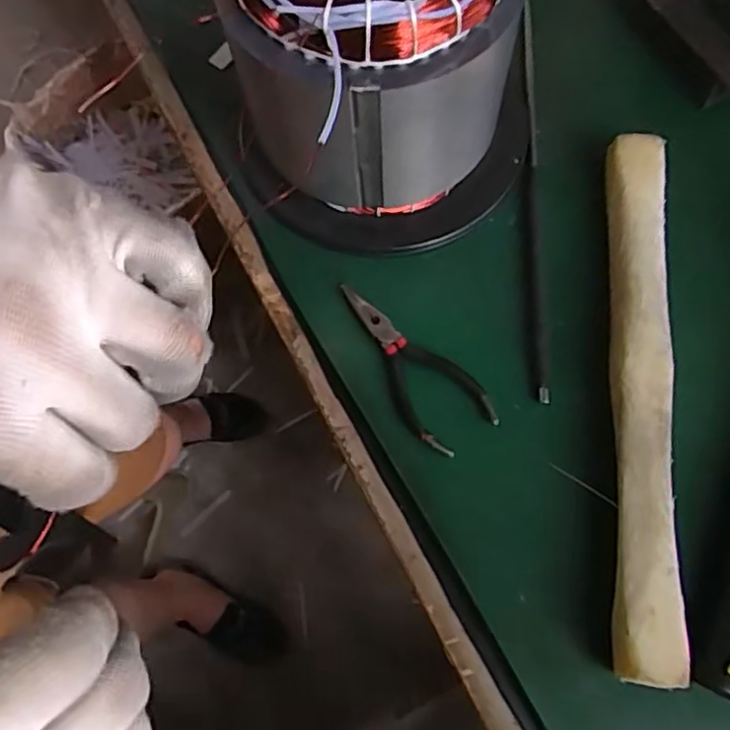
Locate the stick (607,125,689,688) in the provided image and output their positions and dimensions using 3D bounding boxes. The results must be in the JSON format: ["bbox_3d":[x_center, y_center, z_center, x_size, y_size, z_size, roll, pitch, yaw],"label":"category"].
[{"bbox_3d":[0.158,0.007,0.367,0.031,0.036,0.316,6,72,4],"label":"stick"}]

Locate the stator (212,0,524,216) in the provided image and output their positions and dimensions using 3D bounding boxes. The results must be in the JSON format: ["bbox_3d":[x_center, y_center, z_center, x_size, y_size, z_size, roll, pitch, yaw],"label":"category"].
[{"bbox_3d":[0.007,-0.186,0.353,0.136,0.134,0.142,8,72,5],"label":"stator"}]

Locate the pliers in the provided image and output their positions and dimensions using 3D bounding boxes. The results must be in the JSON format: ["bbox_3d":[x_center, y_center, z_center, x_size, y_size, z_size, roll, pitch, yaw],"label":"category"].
[{"bbox_3d":[0.029,-0.005,0.396,0.047,0.010,0.125,-32,73,-8],"label":"pliers"}]

